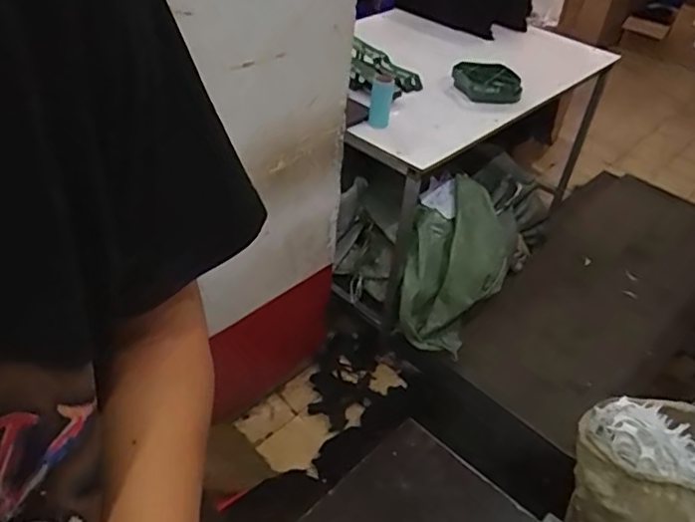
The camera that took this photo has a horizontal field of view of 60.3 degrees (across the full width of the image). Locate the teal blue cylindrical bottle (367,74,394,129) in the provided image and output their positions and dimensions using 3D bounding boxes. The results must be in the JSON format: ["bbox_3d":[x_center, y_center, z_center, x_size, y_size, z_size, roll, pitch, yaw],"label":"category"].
[{"bbox_3d":[0.093,-0.442,1.671,0.059,0.141,0.062,9,14,-2],"label":"teal blue cylindrical bottle"}]

